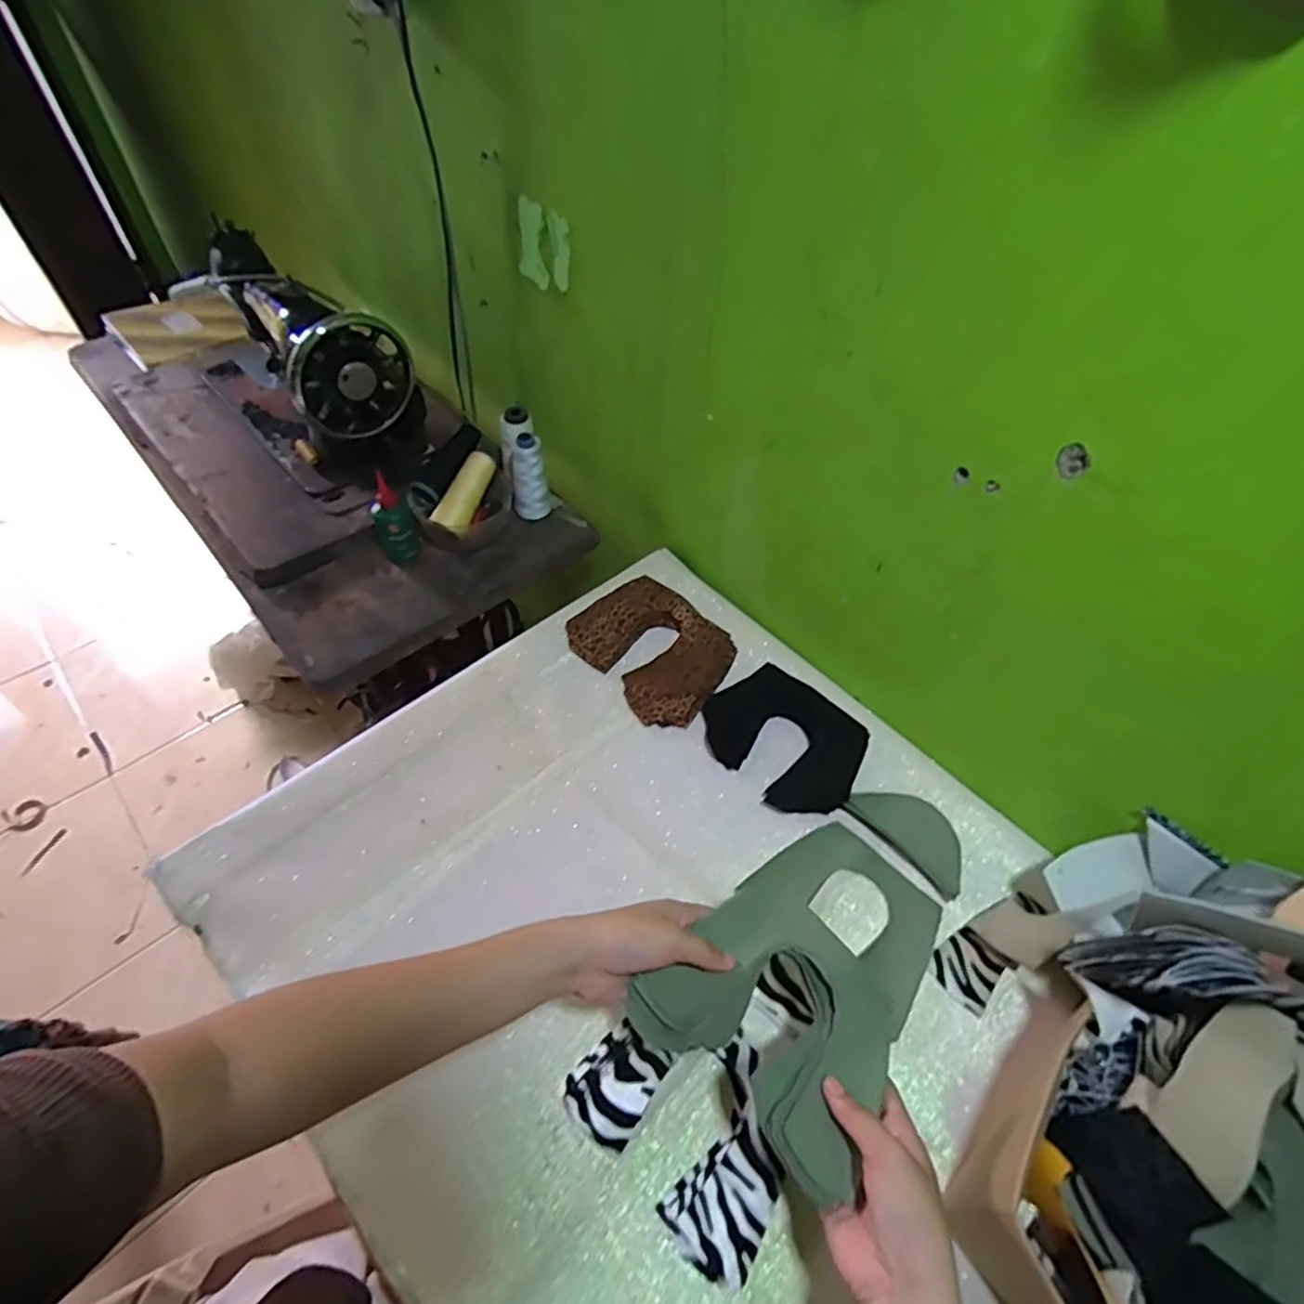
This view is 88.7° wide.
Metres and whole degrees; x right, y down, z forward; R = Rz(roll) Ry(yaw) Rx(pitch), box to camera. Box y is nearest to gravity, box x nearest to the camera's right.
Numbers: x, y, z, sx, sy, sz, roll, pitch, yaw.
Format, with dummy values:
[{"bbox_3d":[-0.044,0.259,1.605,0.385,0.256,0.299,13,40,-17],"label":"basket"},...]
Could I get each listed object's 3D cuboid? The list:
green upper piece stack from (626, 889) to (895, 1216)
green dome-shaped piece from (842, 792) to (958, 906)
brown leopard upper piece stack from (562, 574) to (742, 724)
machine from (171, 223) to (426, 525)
[{"bbox_3d":[0.087,0.243,0.453,0.154,0.034,0.141,35,58,21],"label":"green upper piece stack"},{"bbox_3d":[0.245,0.166,0.621,0.058,0.009,0.115,-33,61,-26],"label":"green dome-shaped piece"},{"bbox_3d":[0.002,-0.007,0.741,0.171,0.037,0.137,37,59,22],"label":"brown leopard upper piece stack"},{"bbox_3d":[-0.467,-0.394,0.873,0.171,0.204,0.407,-35,62,-27],"label":"machine"}]

